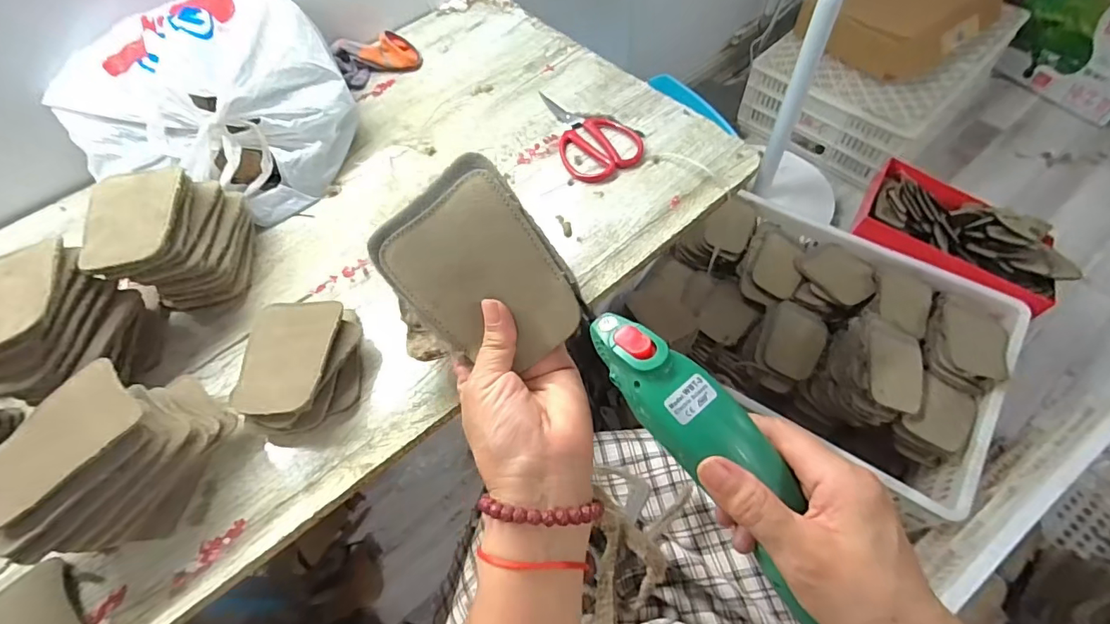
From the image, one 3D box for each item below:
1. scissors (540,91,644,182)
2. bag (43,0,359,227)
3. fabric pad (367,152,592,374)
[{"bbox_3d":[0.028,-0.232,0.636,0.093,0.018,0.181,-31,63,-18],"label":"scissors"},{"bbox_3d":[-0.411,-0.267,0.602,0.284,0.158,0.243,16,59,10],"label":"bag"},{"bbox_3d":[-0.045,-0.022,0.303,0.091,0.010,0.122,-39,91,11],"label":"fabric pad"}]

